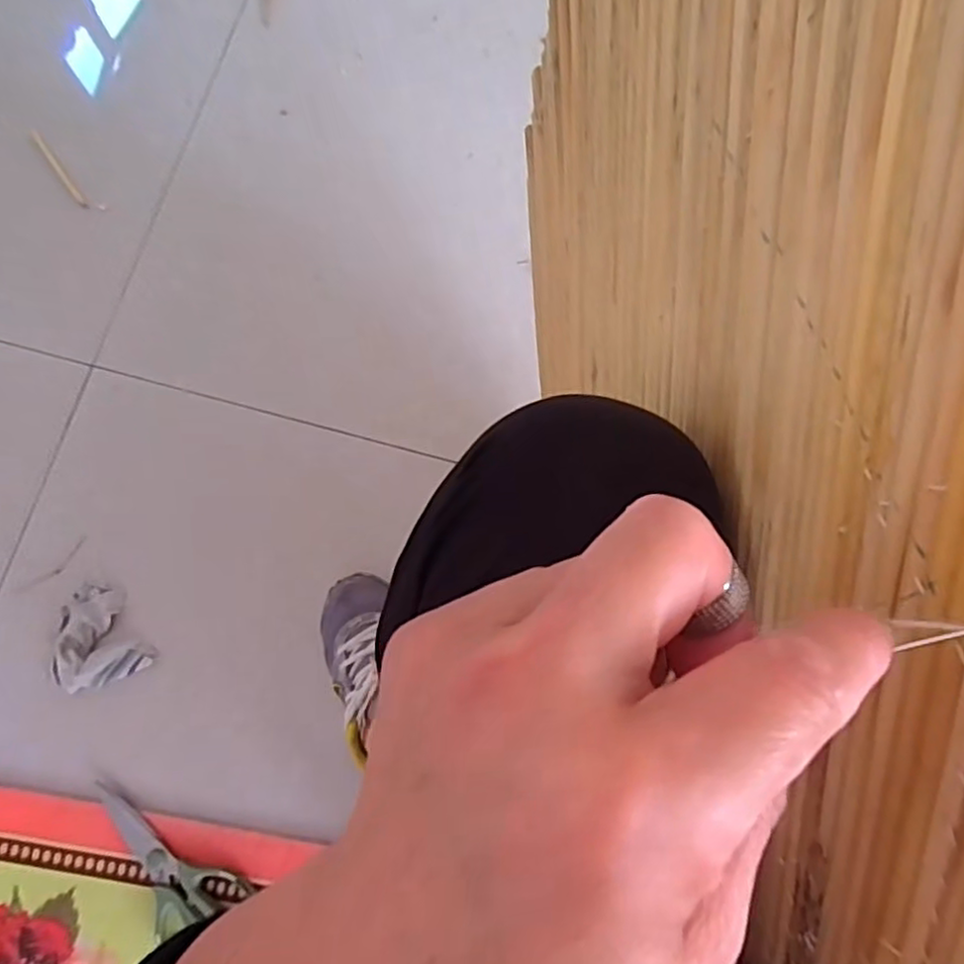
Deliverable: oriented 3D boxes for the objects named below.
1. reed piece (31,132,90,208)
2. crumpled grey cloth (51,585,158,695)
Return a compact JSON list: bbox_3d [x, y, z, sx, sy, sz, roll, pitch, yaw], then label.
[{"bbox_3d":[-0.518,-0.383,0.806,0.011,0.006,0.119,-37,80,-7],"label":"reed piece"},{"bbox_3d":[-0.414,0.166,0.696,0.091,0.024,0.111,-33,81,-8],"label":"crumpled grey cloth"}]

